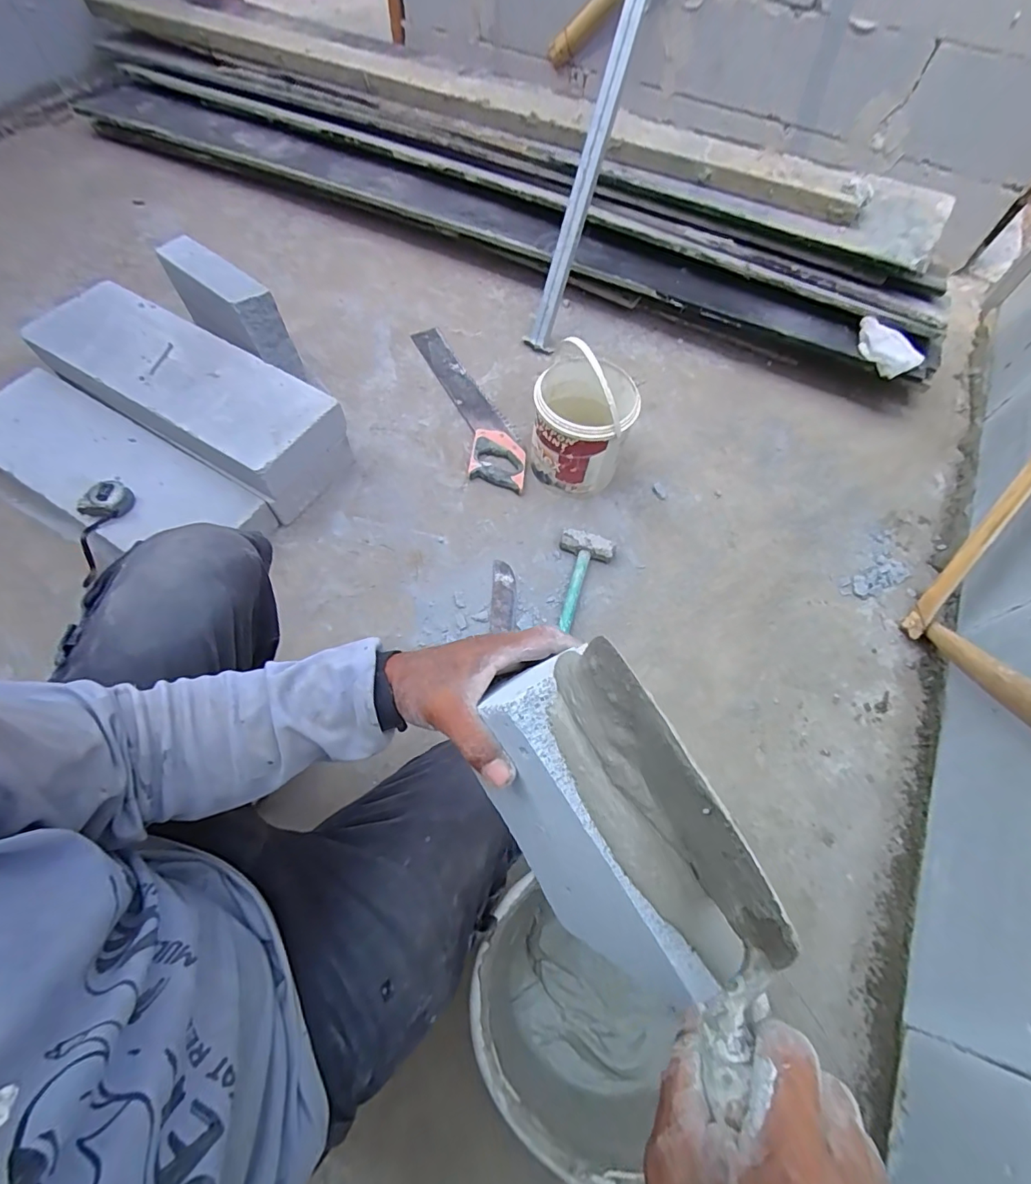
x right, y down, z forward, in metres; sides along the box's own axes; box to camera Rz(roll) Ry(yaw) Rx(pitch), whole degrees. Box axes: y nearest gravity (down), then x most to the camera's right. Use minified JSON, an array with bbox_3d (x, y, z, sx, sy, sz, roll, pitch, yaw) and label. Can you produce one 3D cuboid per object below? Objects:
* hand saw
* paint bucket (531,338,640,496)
[{"bbox_3d":[-0.115,-0.418,1.111,0.117,0.026,0.517,-21,65,-13],"label":"hand saw"},{"bbox_3d":[0.127,-0.327,0.950,0.182,0.249,0.192,10,62,3],"label":"paint bucket"}]

